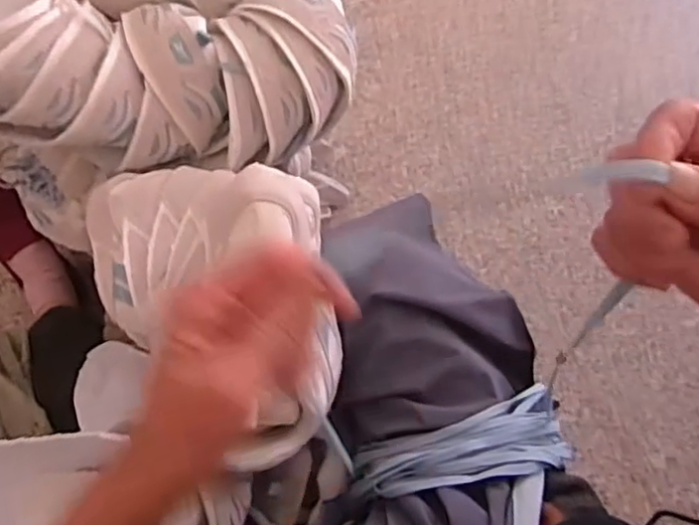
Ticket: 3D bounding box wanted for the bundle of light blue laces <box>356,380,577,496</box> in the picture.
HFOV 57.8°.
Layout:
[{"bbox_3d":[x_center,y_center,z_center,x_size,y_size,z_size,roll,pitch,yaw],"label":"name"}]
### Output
[{"bbox_3d":[0.098,0.161,0.538,0.182,0.062,0.062,-16,68,-7],"label":"bundle of light blue laces"}]

